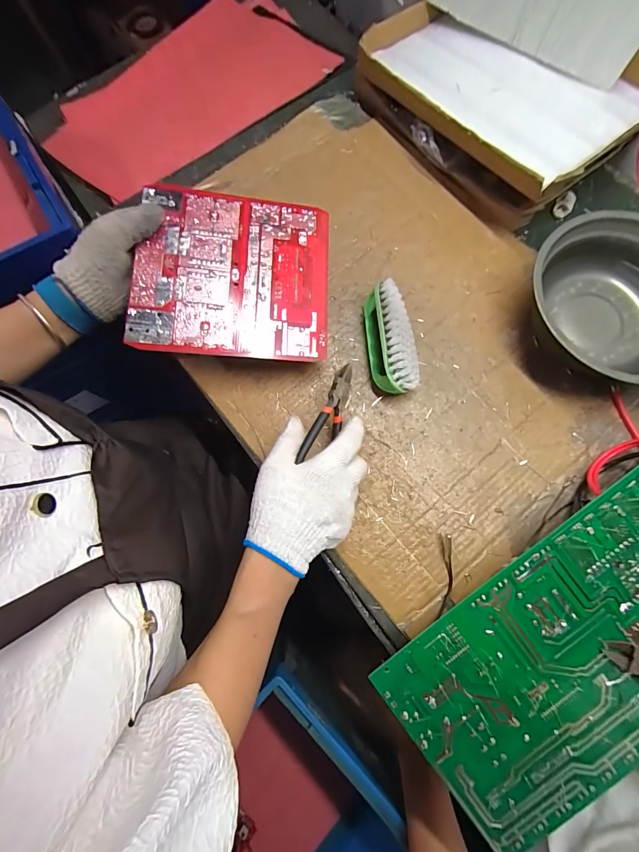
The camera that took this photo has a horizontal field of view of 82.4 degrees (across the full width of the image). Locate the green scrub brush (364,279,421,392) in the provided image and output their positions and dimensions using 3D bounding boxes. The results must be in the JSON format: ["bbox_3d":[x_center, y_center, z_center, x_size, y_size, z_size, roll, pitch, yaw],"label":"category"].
[{"bbox_3d":[0.080,-0.094,0.396,0.050,0.050,0.115,-5,75,0],"label":"green scrub brush"}]

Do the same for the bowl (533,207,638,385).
[{"bbox_3d":[0.319,-0.129,0.395,0.158,0.066,0.183,-28,77,-6],"label":"bowl"}]

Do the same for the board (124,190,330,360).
[{"bbox_3d":[-0.087,-0.159,0.381,0.192,0.006,0.176,3,78,-11],"label":"board"}]

